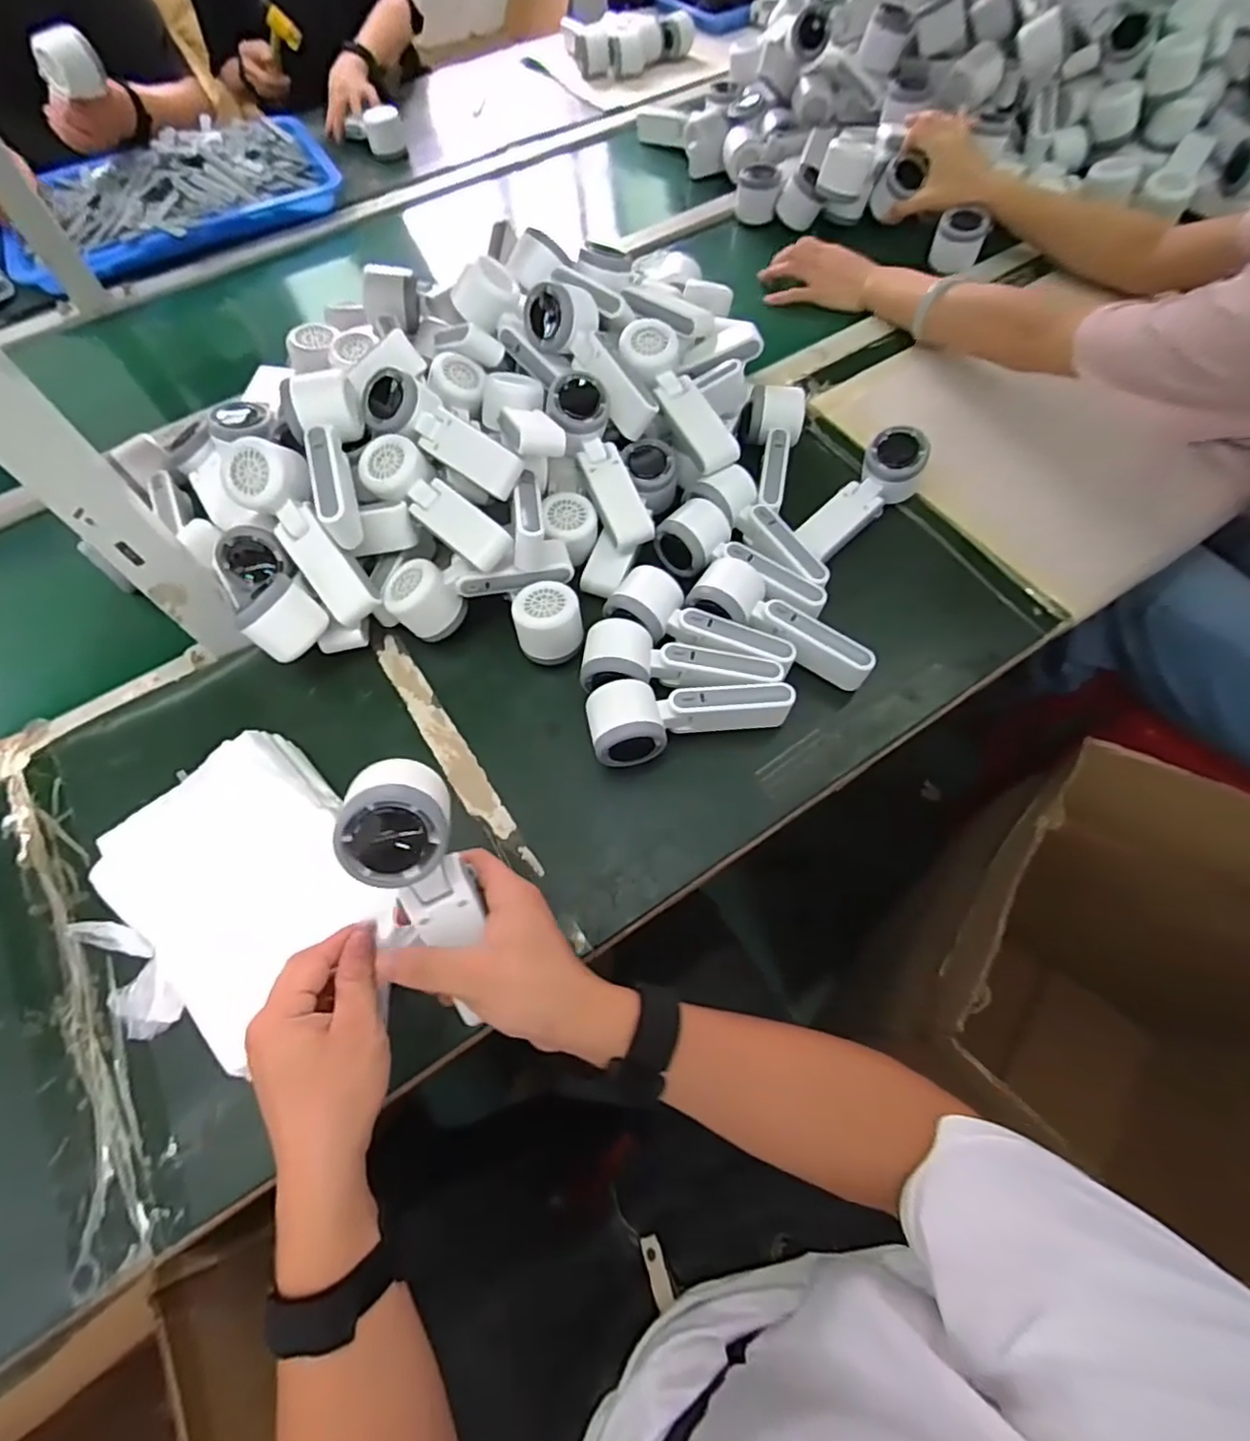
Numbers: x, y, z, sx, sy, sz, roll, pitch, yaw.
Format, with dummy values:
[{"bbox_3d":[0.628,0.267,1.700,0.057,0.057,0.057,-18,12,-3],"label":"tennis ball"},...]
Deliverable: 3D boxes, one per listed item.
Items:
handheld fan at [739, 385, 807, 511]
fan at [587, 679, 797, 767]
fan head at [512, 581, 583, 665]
[{"bbox_3d":[0.148,-0.269,0.660,0.061,0.059,0.147,6,64,5],"label":"handheld fan"},{"bbox_3d":[0.055,-0.001,0.534,0.168,0.050,0.067,-10,64,-3],"label":"fan"},{"bbox_3d":[-0.067,-0.083,0.577,0.056,0.061,0.056,-4,64,0],"label":"fan head"}]

